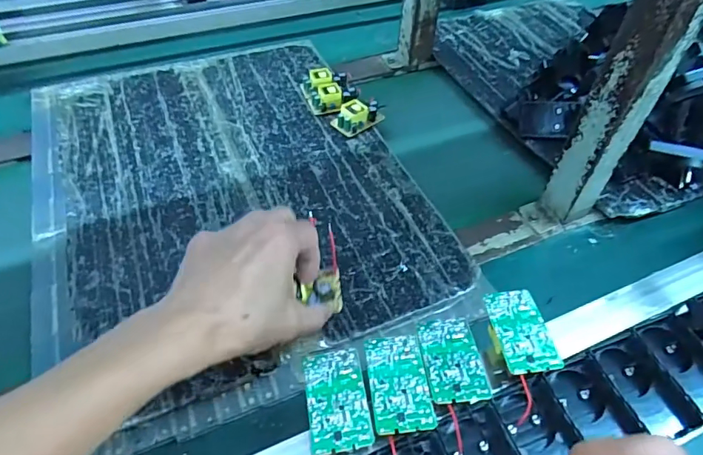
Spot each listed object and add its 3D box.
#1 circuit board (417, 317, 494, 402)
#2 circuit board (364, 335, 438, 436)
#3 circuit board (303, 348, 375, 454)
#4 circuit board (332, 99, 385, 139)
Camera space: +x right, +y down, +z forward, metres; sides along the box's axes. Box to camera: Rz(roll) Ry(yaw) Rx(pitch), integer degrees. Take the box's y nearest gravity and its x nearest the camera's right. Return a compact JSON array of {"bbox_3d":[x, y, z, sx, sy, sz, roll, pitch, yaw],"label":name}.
[{"bbox_3d":[0.068,0.086,0.316,0.037,0.006,0.062,-3,49,-4],"label":"circuit board"},{"bbox_3d":[0.031,0.098,0.306,0.038,0.004,0.063,-4,49,-4],"label":"circuit board"},{"bbox_3d":[-0.009,0.108,0.301,0.037,0.008,0.063,-6,49,-7],"label":"circuit board"},{"bbox_3d":[0.007,-0.141,0.597,0.060,0.024,0.035,-30,57,-25],"label":"circuit board"}]

